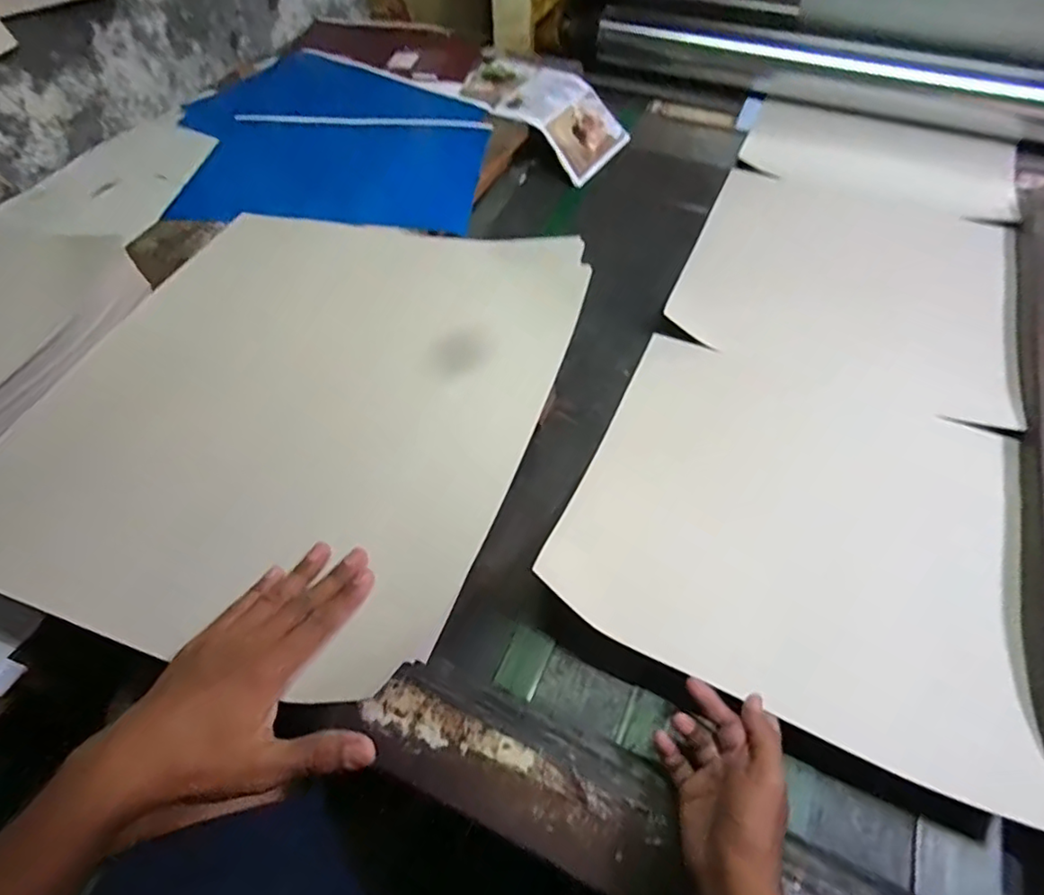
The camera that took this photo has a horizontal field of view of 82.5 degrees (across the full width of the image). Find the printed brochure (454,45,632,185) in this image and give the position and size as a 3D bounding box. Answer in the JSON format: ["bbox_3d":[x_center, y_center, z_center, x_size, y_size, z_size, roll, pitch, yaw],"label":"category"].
[{"bbox_3d":[0.025,-0.609,1.087,0.317,0.085,0.199,29,59,19],"label":"printed brochure"}]

